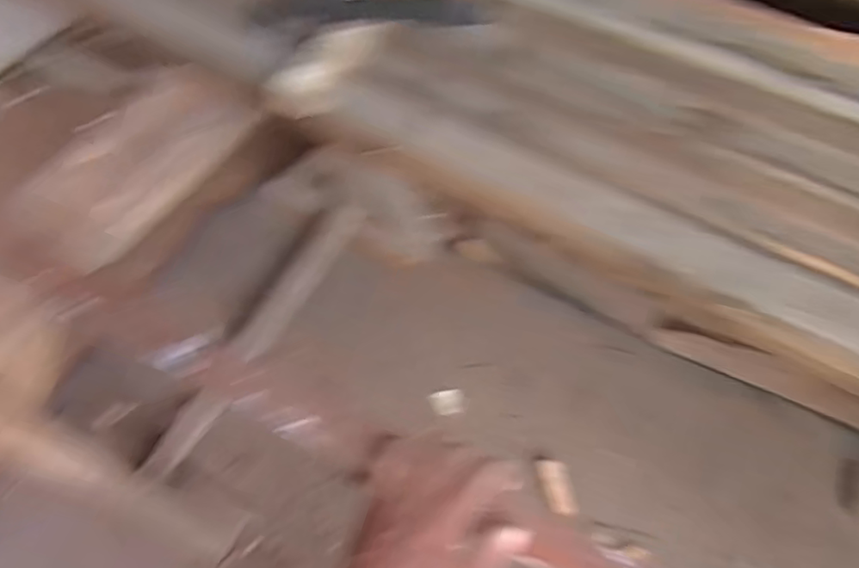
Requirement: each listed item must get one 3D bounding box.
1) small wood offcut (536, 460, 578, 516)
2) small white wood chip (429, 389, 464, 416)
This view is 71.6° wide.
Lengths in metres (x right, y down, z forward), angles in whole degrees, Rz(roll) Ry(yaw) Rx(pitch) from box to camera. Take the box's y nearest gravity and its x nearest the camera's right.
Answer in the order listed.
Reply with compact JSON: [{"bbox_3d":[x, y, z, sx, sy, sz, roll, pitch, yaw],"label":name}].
[{"bbox_3d":[0.280,0.442,1.300,0.063,0.022,0.125,-7,57,-7],"label":"small wood offcut"},{"bbox_3d":[0.041,0.274,1.372,0.075,0.015,0.055,-7,89,-13],"label":"small white wood chip"}]

